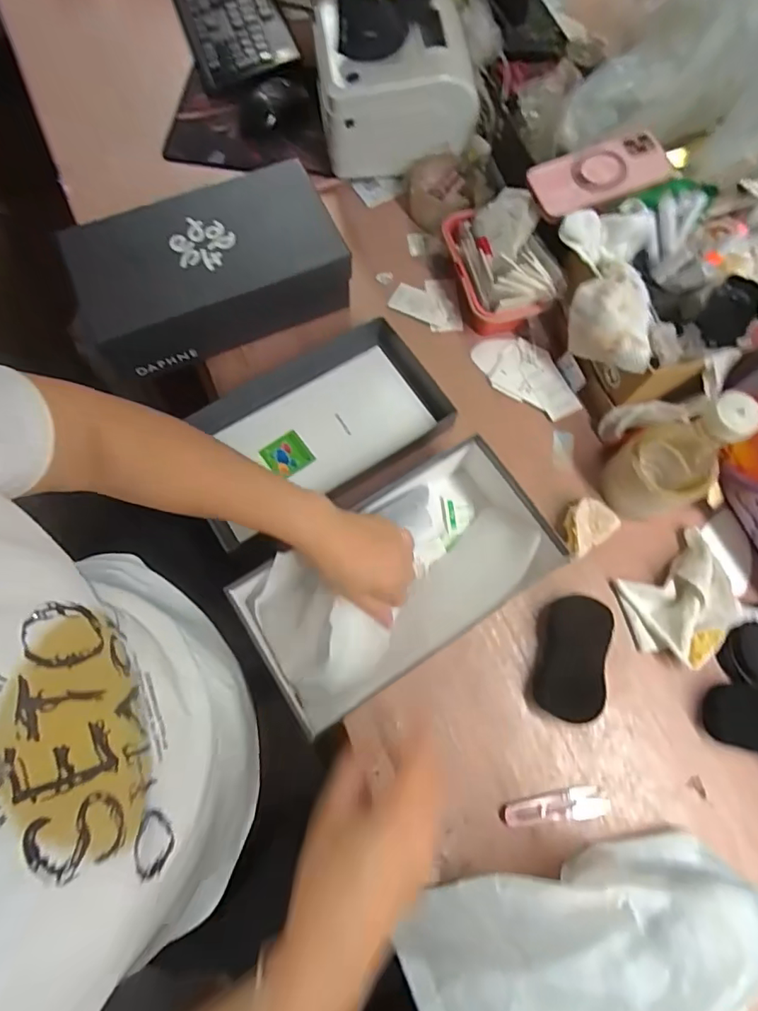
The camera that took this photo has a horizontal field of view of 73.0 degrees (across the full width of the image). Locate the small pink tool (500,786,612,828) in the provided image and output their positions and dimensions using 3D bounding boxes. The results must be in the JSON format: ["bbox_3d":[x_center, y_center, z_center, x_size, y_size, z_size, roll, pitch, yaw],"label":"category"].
[{"bbox_3d":[0.173,0.296,0.500,0.107,0.013,0.031,-2,73,-1],"label":"small pink tool"}]

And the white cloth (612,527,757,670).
[{"bbox_3d":[0.328,0.100,0.541,0.129,0.041,0.106,-30,76,-9],"label":"white cloth"}]

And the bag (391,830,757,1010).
[{"bbox_3d":[0.194,0.365,0.412,0.352,0.108,0.127,-1,73,-16],"label":"bag"}]

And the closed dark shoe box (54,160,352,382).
[{"bbox_3d":[-0.202,-0.282,0.622,0.297,0.103,0.157,-24,75,-8],"label":"closed dark shoe box"}]

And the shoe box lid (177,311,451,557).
[{"bbox_3d":[-0.070,-0.091,0.621,0.296,0.047,0.179,-30,76,-9],"label":"shoe box lid"}]

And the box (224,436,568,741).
[{"bbox_3d":[0.022,0.070,0.527,0.312,0.086,0.167,-32,76,-10],"label":"box"}]

